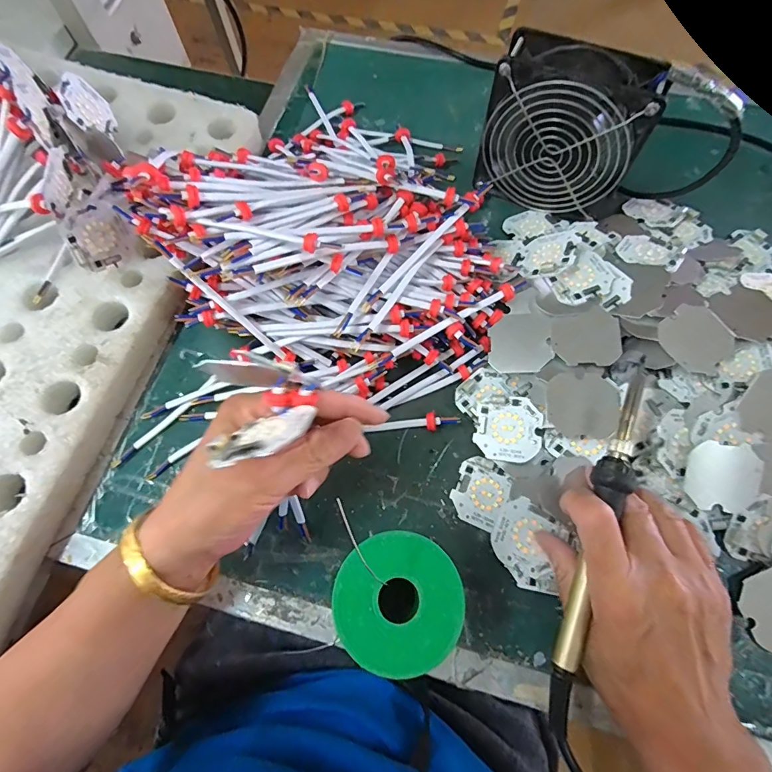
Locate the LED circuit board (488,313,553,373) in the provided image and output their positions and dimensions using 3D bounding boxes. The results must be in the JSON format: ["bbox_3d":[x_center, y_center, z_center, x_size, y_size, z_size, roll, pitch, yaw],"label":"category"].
[{"bbox_3d":[0.102,-0.033,0.327,0.045,0.004,0.044,-2,79,17],"label":"LED circuit board"}]

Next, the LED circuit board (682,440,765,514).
[{"bbox_3d":[0.227,0.062,0.289,0.045,0.004,0.045,7,92,11],"label":"LED circuit board"}]

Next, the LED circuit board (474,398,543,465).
[{"bbox_3d":[0.089,0.032,0.312,0.045,0.004,0.046,9,79,19],"label":"LED circuit board"}]

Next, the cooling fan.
[{"bbox_3d":[0.143,-0.201,0.353,0.121,0.124,0.041,21,67,13],"label":"cooling fan"}]

